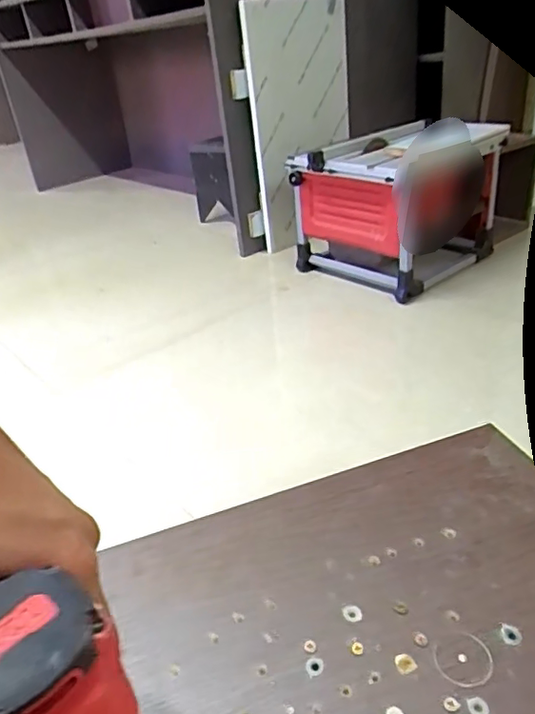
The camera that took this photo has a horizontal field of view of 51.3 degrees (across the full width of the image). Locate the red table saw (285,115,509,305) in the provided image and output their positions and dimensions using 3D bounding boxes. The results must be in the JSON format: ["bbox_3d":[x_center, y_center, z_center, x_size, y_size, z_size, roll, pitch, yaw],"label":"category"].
[{"bbox_3d":[0.320,-0.375,1.387,0.405,0.315,0.350,-27,37,-30],"label":"red table saw"}]

